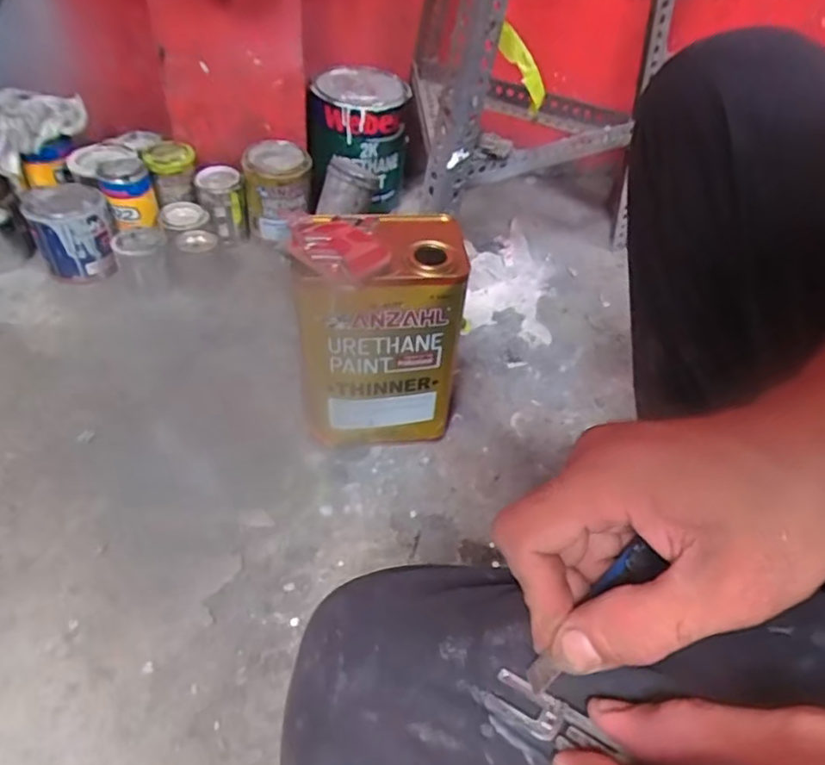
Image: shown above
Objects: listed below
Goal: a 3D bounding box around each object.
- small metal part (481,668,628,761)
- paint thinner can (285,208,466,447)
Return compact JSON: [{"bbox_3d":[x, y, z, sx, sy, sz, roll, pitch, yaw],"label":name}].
[{"bbox_3d":[0.051,0.121,0.218,0.048,0.004,0.016,15,44,26],"label":"small metal part"},{"bbox_3d":[-0.041,-0.046,0.663,0.165,0.260,0.121,-1,45,-8],"label":"paint thinner can"}]

